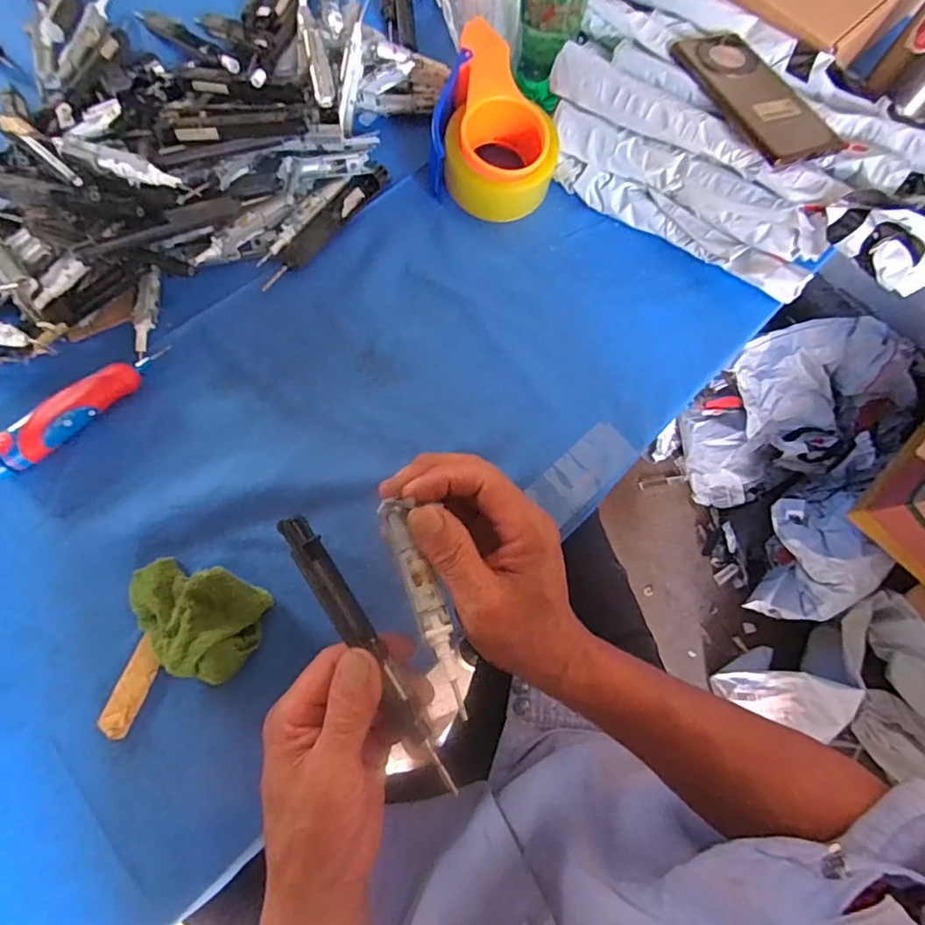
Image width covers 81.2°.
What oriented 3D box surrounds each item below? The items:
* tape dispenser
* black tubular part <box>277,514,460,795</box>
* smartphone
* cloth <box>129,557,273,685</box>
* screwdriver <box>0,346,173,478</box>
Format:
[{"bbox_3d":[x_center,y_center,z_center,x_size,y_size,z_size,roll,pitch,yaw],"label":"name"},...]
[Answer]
[{"bbox_3d":[0.033,-0.316,0.506,0.113,0.069,0.144,7,73,0],"label":"tape dispenser"},{"bbox_3d":[-0.052,0.101,0.296,0.017,0.020,0.164,-33,80,-11],"label":"black tubular part"},{"bbox_3d":[0.257,-0.328,0.476,0.076,0.014,0.169,-21,68,-12],"label":"smartphone"},{"bbox_3d":[-0.198,0.110,0.389,0.097,0.052,0.074,21,73,4],"label":"cloth"},{"bbox_3d":[-0.316,-0.044,0.441,0.027,0.025,0.149,43,76,10],"label":"screwdriver"}]

